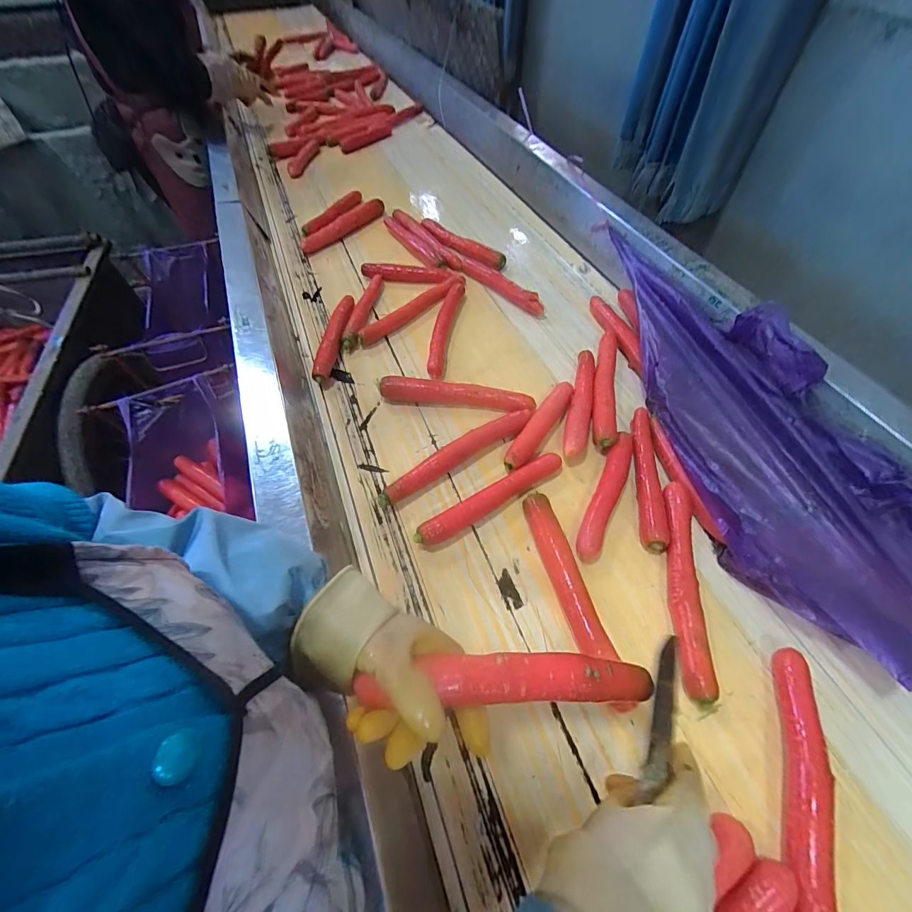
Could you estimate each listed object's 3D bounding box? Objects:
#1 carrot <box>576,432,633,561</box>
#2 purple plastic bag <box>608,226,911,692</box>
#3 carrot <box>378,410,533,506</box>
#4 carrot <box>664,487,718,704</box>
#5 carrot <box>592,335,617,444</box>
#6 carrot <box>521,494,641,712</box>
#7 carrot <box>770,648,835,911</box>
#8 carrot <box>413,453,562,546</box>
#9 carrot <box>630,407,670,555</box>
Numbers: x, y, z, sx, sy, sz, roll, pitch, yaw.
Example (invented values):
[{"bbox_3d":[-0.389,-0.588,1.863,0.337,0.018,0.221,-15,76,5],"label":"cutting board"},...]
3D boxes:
[{"bbox_3d":[0.216,0.048,0.566,0.034,0.038,0.216,23,57,16],"label":"carrot"},{"bbox_3d":[0.412,-0.080,0.557,0.222,0.151,0.683,-12,57,-7],"label":"purple plastic bag"},{"bbox_3d":[0.004,-0.001,0.609,0.272,0.036,0.034,-28,59,-19],"label":"carrot"},{"bbox_3d":[0.280,0.154,0.493,0.043,0.035,0.271,9,54,6],"label":"carrot"},{"bbox_3d":[0.251,-0.119,0.668,0.038,0.028,0.260,10,54,7],"label":"carrot"},{"bbox_3d":[0.136,0.164,0.482,0.035,0.040,0.253,-11,55,-8],"label":"carrot"},{"bbox_3d":[0.322,0.323,0.371,0.034,0.033,0.268,19,56,13],"label":"carrot"},{"bbox_3d":[0.050,0.062,0.562,0.237,0.036,0.029,-27,58,-18],"label":"carrot"},{"bbox_3d":[0.279,0.030,0.580,0.035,0.041,0.226,7,54,5],"label":"carrot"}]

